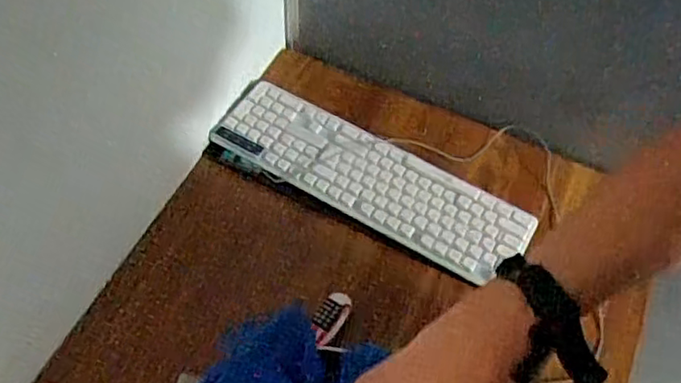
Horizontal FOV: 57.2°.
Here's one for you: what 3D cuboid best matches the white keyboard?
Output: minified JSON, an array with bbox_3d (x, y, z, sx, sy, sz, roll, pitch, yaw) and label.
[{"bbox_3d":[0.032,-0.024,0.826,0.433,0.031,0.120,29,63,14],"label":"white keyboard"}]

